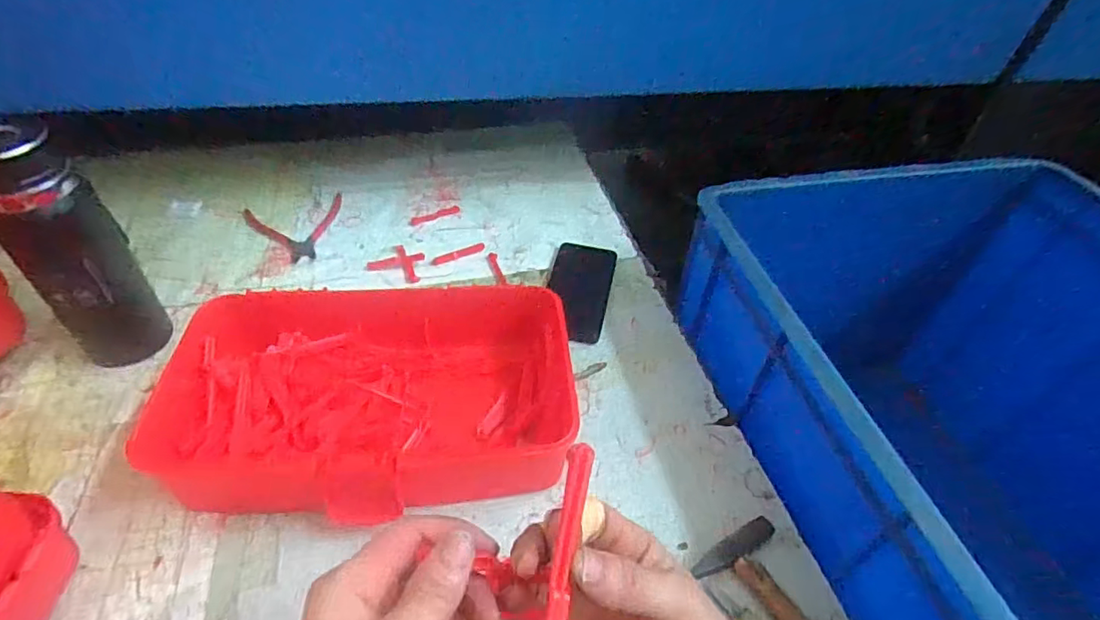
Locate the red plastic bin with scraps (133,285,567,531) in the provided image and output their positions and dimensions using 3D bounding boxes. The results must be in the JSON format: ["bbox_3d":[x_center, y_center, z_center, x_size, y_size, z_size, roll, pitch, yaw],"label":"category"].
[{"bbox_3d":[-0.164,0.076,0.534,0.364,0.080,0.233,1,45,-3],"label":"red plastic bin with scraps"}]

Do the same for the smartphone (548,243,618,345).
[{"bbox_3d":[0.037,-0.027,0.703,0.076,0.004,0.170,10,45,6],"label":"smartphone"}]

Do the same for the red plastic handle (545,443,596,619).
[{"bbox_3d":[0.007,0.106,0.245,0.011,0.004,0.093,8,71,5],"label":"red plastic handle"}]

